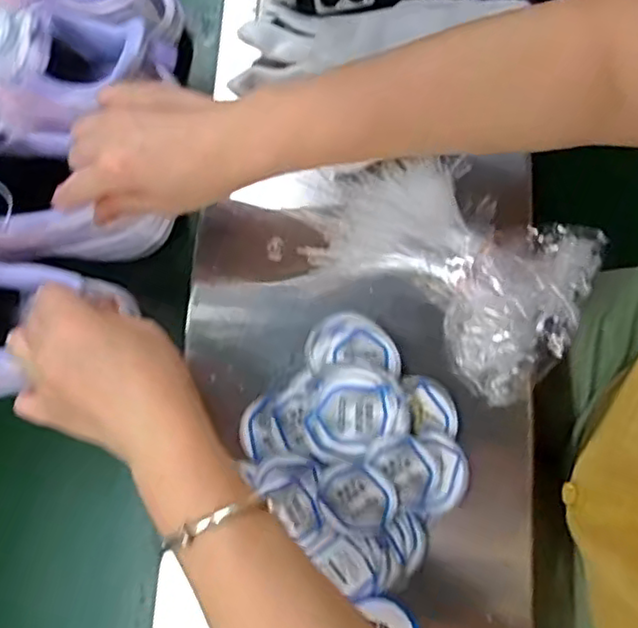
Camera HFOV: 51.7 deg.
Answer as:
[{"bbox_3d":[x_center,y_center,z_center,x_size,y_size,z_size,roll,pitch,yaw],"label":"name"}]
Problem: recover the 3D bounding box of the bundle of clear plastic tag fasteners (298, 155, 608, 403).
[{"bbox_3d":[0.081,-0.035,0.451,0.191,0.035,0.124,29,78,8],"label":"bundle of clear plastic tag fasteners"}]

